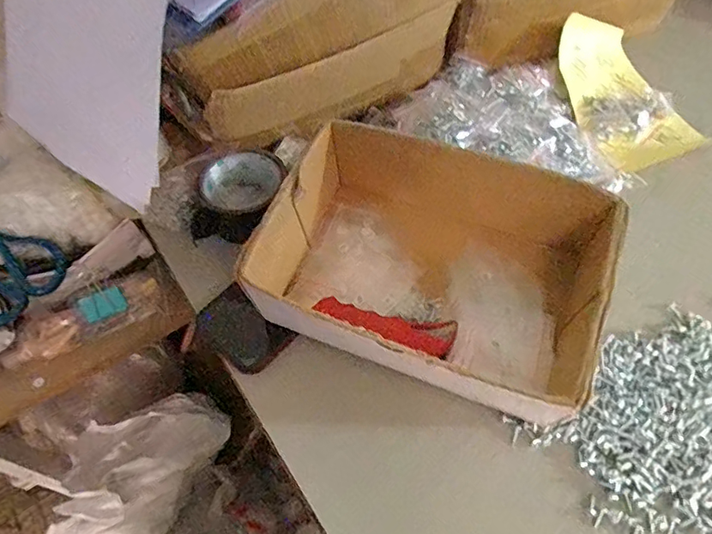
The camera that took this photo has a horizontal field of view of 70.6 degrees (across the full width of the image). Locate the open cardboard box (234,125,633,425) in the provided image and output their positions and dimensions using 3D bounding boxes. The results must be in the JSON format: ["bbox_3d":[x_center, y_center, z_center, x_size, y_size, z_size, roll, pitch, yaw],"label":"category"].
[{"bbox_3d":[0.060,0.003,0.412,0.245,0.106,0.177,19,59,16],"label":"open cardboard box"}]

